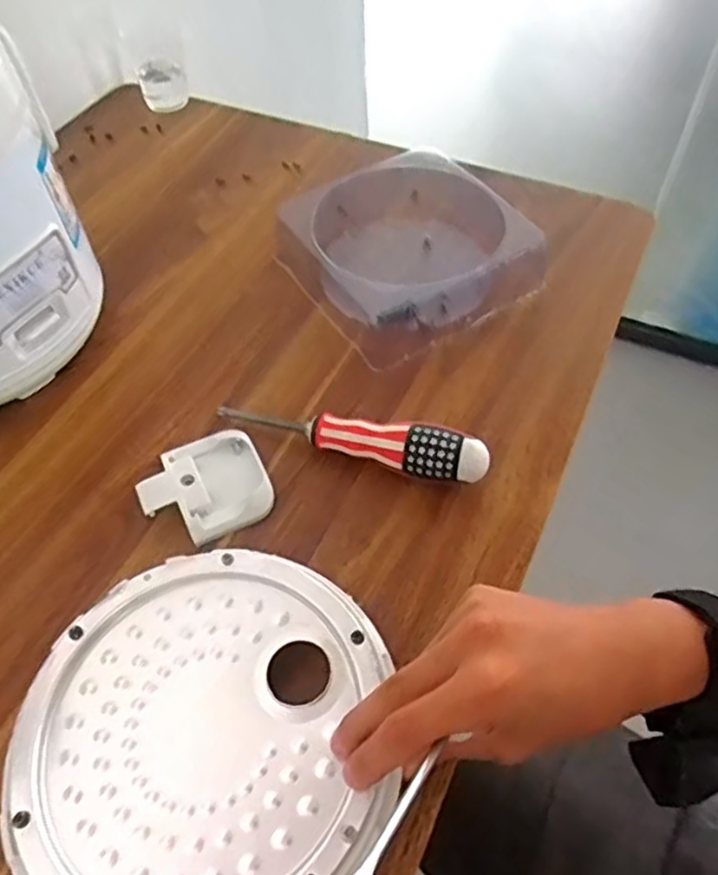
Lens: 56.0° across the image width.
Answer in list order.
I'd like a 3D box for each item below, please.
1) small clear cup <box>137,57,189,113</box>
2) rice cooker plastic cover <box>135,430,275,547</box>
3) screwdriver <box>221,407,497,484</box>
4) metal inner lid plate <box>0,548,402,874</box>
[{"bbox_3d":[-0.219,-0.395,0.755,0.040,0.038,0.044,0,53,1],"label":"small clear cup"},{"bbox_3d":[-0.099,0.032,0.438,0.078,0.019,0.070,-23,56,-16],"label":"rice cooker plastic cover"},{"bbox_3d":[-0.007,0.000,0.446,0.183,0.039,0.029,15,55,12],"label":"screwdriver"},{"bbox_3d":[-0.077,0.147,0.335,0.186,0.021,0.186,0,53,1],"label":"metal inner lid plate"}]

